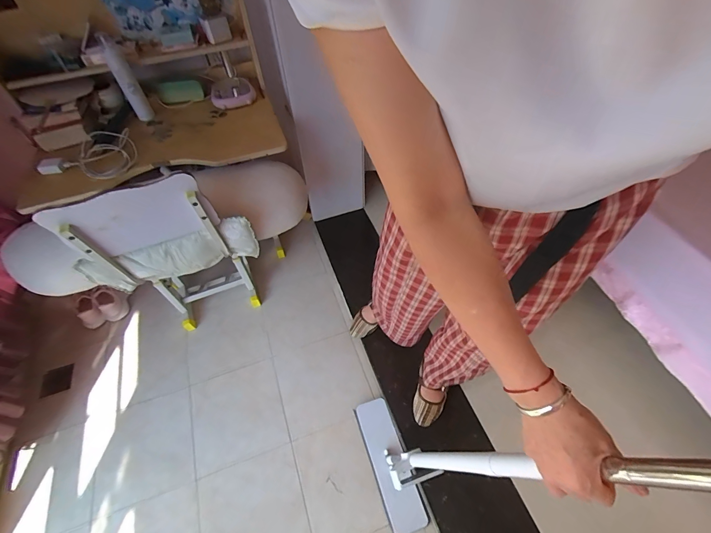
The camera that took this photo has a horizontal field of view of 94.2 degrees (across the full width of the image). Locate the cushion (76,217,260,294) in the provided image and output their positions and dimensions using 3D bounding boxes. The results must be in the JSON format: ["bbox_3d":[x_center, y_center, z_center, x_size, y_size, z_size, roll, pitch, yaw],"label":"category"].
[{"bbox_3d":[-0.507,-0.024,0.953,0.438,0.191,0.057,-21,57,-12],"label":"cushion"}]

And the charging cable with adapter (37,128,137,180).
[{"bbox_3d":[-0.758,-0.322,0.969,0.212,0.039,0.235,21,58,16],"label":"charging cable with adapter"}]

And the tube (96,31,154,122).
[{"bbox_3d":[-0.716,-0.584,1.034,0.051,0.240,0.044,-26,29,-16],"label":"tube"}]

